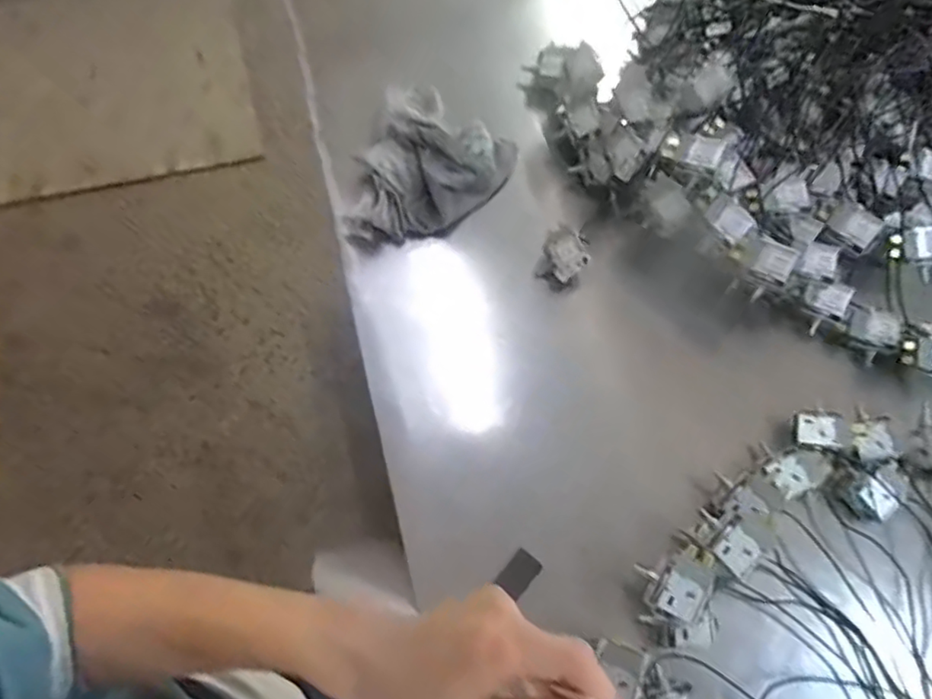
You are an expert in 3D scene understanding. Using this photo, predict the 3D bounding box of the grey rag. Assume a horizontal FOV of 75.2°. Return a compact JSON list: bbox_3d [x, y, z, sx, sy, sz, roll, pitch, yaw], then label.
[{"bbox_3d":[-0.058,-0.196,0.662,0.160,0.052,0.198,41,70,12],"label":"grey rag"}]

